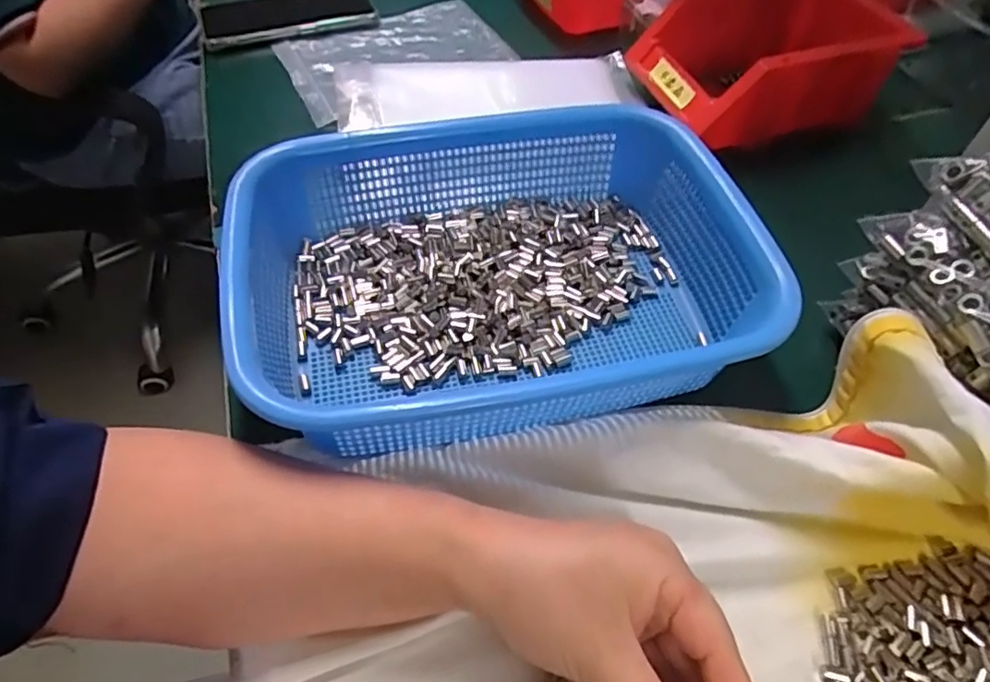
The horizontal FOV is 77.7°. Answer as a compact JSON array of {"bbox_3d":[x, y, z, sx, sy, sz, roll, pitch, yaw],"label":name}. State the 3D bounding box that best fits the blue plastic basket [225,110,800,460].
[{"bbox_3d":[-0.001,-0.039,0.359,0.291,0.072,0.203,-9,56,-9],"label":"blue plastic basket"}]

